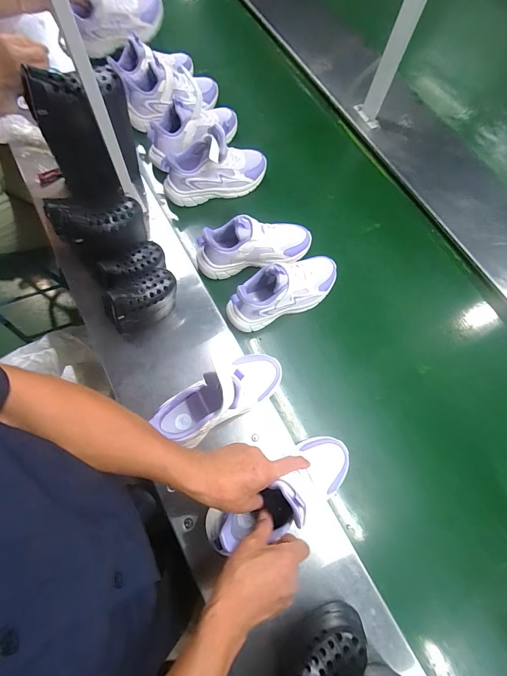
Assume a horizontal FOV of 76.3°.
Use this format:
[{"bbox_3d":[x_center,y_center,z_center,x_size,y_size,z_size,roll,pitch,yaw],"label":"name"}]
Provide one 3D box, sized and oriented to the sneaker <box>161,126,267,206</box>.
[{"bbox_3d":[-0.088,-0.390,0.729,0.249,0.148,0.089,-18,73,-7],"label":"sneaker"}]

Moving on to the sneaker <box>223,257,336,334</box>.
[{"bbox_3d":[0.062,-0.097,0.637,0.242,0.131,0.082,-24,73,-10],"label":"sneaker"}]

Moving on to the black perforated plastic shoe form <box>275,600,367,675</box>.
[{"bbox_3d":[0.090,0.411,0.423,0.125,0.105,0.061,-17,72,-8],"label":"black perforated plastic shoe form"}]

